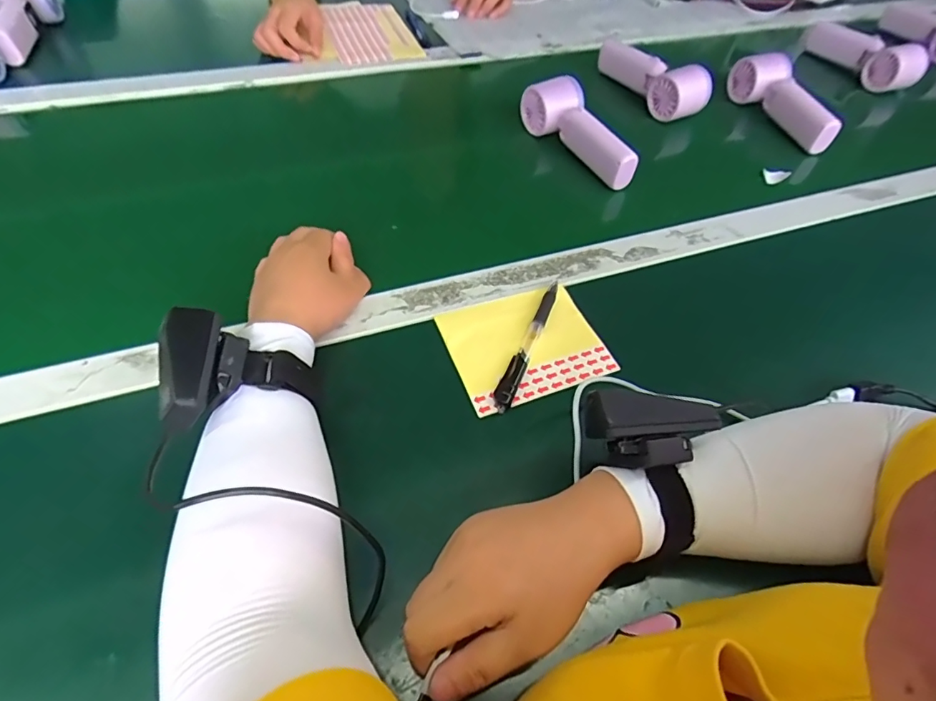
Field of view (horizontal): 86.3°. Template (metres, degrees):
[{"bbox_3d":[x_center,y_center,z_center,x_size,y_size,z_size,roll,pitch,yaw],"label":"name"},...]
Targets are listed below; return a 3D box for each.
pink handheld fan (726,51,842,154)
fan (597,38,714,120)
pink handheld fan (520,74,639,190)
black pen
[{"bbox_3d":[0.390,-0.326,0.631,0.052,0.063,0.167,-4,53,-7],"label":"pink handheld fan"},{"bbox_3d":[0.245,-0.370,0.663,0.065,0.061,0.171,-14,57,-16],"label":"fan"},{"bbox_3d":[0.126,-0.251,0.559,0.042,0.064,0.172,-25,61,-22],"label":"pink handheld fan"},{"bbox_3d":[0.049,-0.008,0.402,0.015,0.012,0.139,21,55,9],"label":"black pen"}]

